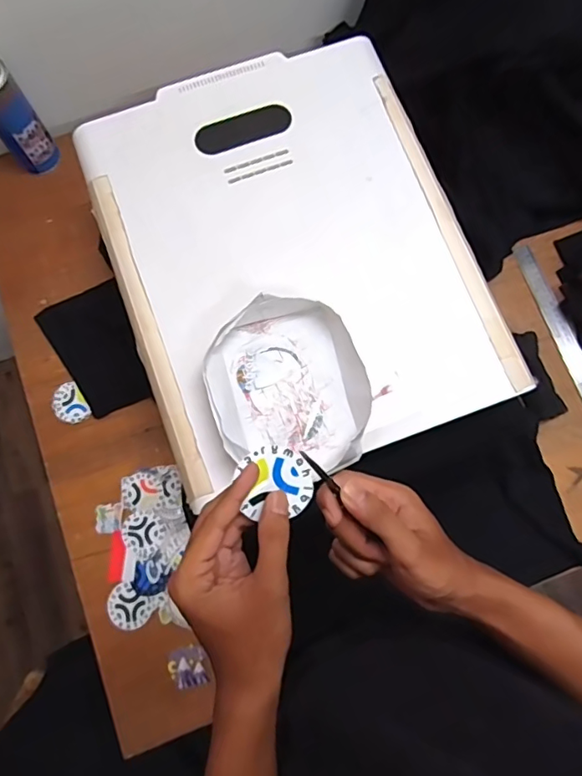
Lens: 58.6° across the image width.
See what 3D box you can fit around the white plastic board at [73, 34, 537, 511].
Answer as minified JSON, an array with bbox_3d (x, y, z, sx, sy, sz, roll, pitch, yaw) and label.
[{"bbox_3d":[-0.004,-0.165,0.608,0.395,0.037,0.494,-19,75,-4],"label":"white plastic board"}]

